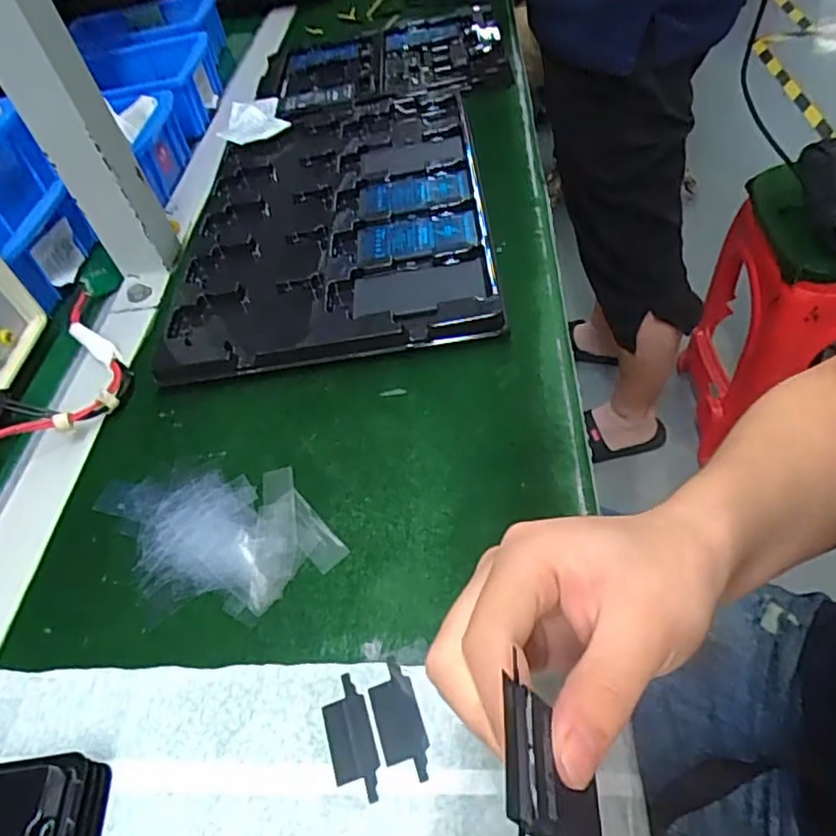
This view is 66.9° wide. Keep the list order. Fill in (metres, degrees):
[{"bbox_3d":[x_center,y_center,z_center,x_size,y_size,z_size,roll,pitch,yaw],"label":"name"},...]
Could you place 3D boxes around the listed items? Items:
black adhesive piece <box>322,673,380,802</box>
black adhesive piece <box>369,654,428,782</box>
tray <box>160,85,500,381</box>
[{"bbox_3d":[-0.028,0.133,0.263,0.018,0.004,0.048,-20,47,-4],"label":"black adhesive piece"},{"bbox_3d":[-0.008,0.126,0.264,0.019,0.004,0.048,-19,47,-4],"label":"black adhesive piece"},{"bbox_3d":[-0.069,-0.166,0.498,0.231,0.024,0.325,-8,48,5],"label":"tray"}]

